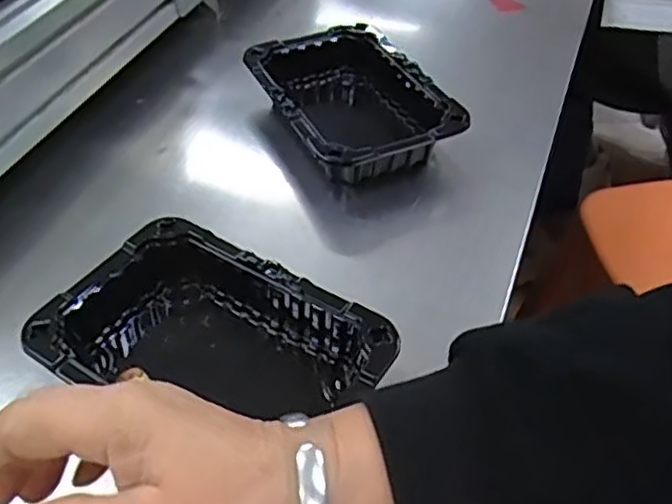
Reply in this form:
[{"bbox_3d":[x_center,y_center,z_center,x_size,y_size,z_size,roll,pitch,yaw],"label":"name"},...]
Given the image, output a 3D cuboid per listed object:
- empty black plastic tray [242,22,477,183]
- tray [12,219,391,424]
[{"bbox_3d":[0.009,-0.121,0.569,0.125,0.053,0.180,-18,49,-17],"label":"empty black plastic tray"},{"bbox_3d":[-0.073,0.059,0.395,0.183,0.046,0.120,25,50,23],"label":"tray"}]

